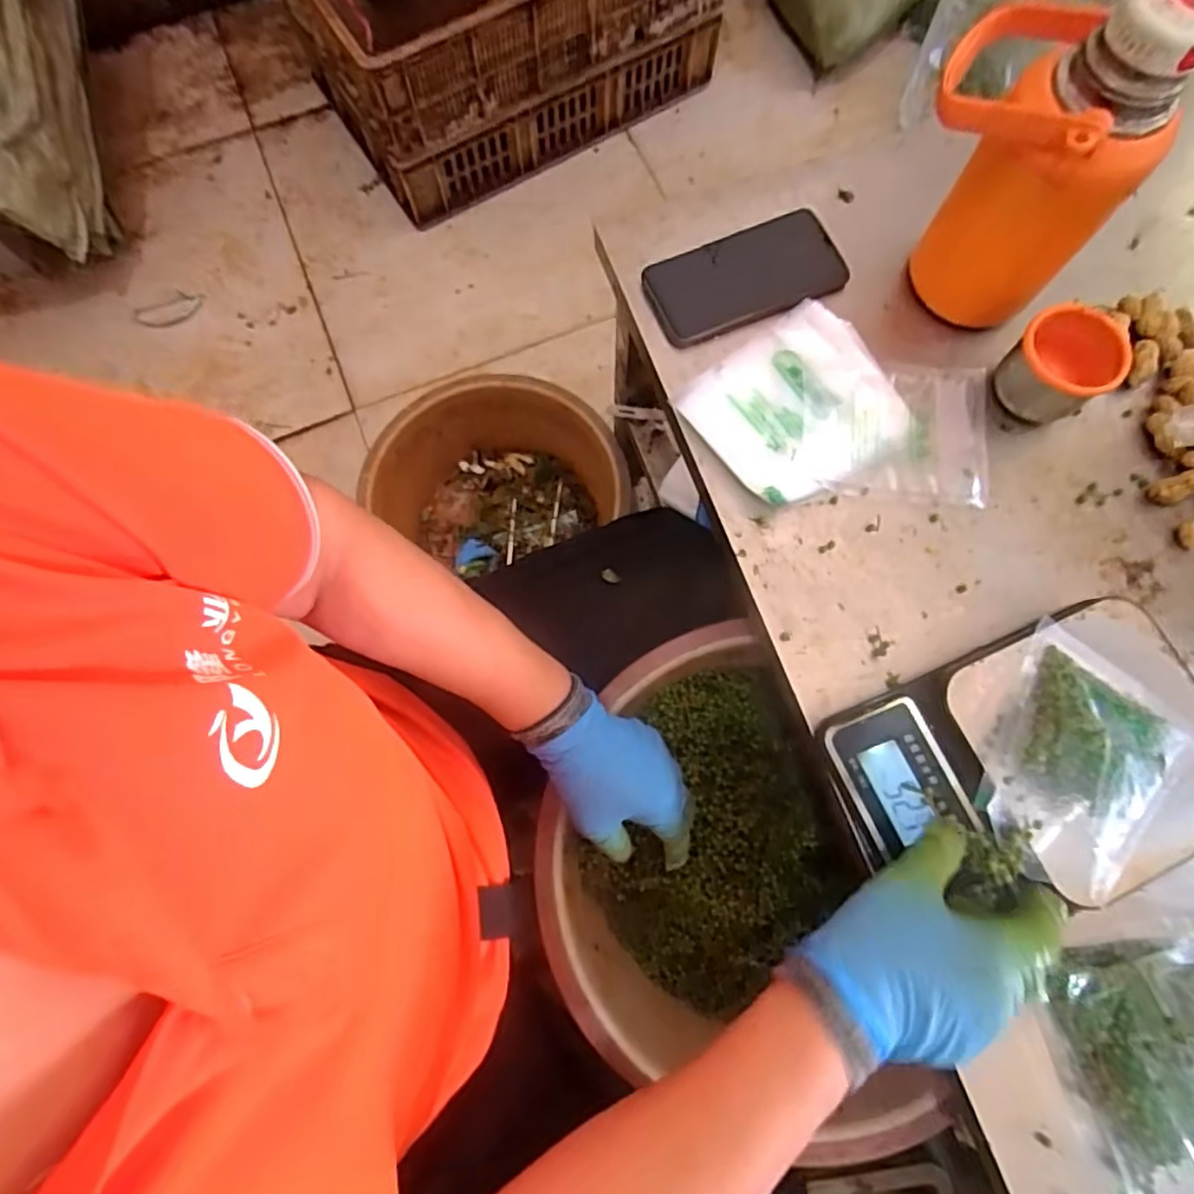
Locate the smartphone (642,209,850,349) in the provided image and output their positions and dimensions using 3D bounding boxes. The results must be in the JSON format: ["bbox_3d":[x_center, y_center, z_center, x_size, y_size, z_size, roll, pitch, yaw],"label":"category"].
[{"bbox_3d":[0.117,-0.252,0.517,0.153,0.012,0.075,-22,76,-6],"label":"smartphone"}]

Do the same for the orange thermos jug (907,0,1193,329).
[{"bbox_3d":[0.278,-0.289,0.431,0.134,0.199,0.115,28,76,7],"label":"orange thermos jug"}]

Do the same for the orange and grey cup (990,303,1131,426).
[{"bbox_3d":[0.335,-0.167,0.474,0.059,0.056,0.066,-41,79,-10],"label":"orange and grey cup"}]

